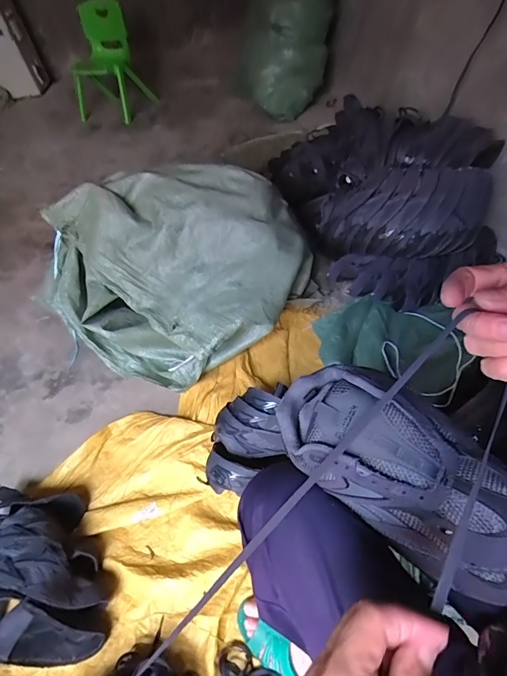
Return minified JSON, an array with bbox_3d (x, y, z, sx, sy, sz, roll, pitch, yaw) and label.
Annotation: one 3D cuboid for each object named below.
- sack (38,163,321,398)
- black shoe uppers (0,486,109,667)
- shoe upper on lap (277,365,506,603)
[{"bbox_3d":[-0.208,-0.187,1.020,0.617,0.399,0.527,18,56,21],"label":"sack"},{"bbox_3d":[-0.438,0.436,0.718,0.226,0.135,0.359,-27,53,-14],"label":"black shoe uppers"},{"bbox_3d":[0.139,0.119,0.358,0.246,0.099,0.117,36,63,23],"label":"shoe upper on lap"}]

